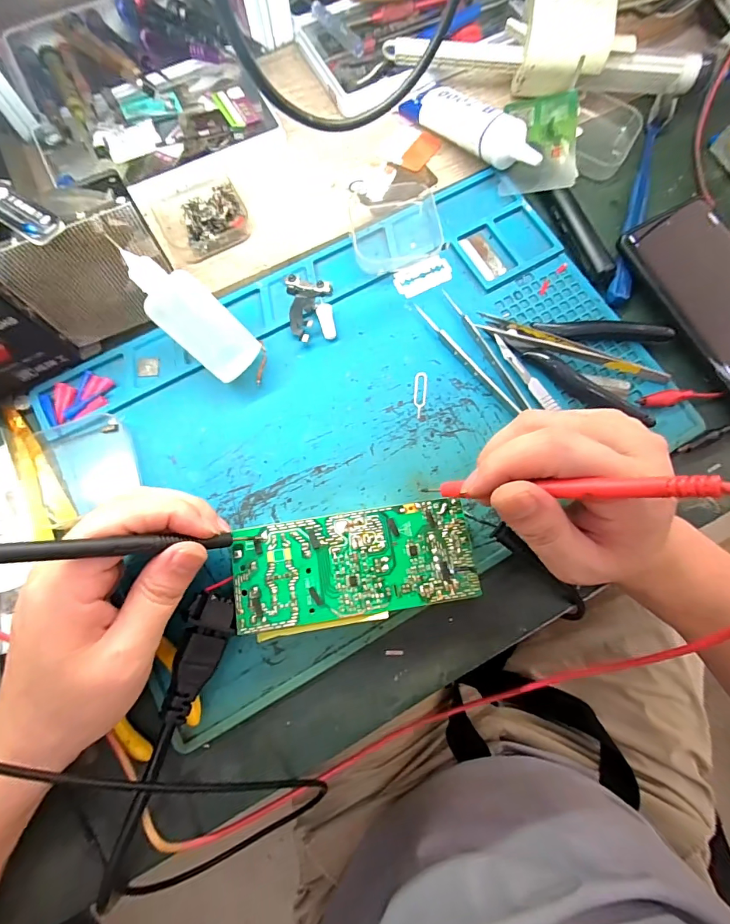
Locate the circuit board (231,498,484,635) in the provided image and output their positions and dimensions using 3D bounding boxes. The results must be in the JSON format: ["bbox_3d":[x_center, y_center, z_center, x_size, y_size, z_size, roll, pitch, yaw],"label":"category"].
[{"bbox_3d":[-0.006,0.059,0.245,0.132,0.026,0.056,-8,77,-3],"label":"circuit board"}]

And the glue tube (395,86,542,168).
[{"bbox_3d":[0.080,-0.256,0.321,0.028,0.036,0.124,-43,81,-10],"label":"glue tube"}]

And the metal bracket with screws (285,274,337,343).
[{"bbox_3d":[-0.038,-0.109,0.294,0.031,0.007,0.051,-8,77,-3],"label":"metal bracket with screws"}]

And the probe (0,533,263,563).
[{"bbox_3d":[-0.103,0.038,0.187,0.006,0.132,0.007,-19,73,40],"label":"probe"}]

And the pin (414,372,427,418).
[{"bbox_3d":[0.037,-0.046,0.282,0.009,0.004,0.033,5,77,0],"label":"pin"}]

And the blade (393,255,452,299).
[{"bbox_3d":[0.043,-0.135,0.305,0.043,0.004,0.022,-25,84,-7],"label":"blade"}]

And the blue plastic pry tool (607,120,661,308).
[{"bbox_3d":[0.206,-0.191,0.315,0.015,0.011,0.168,18,77,3],"label":"blue plastic pry tool"}]

